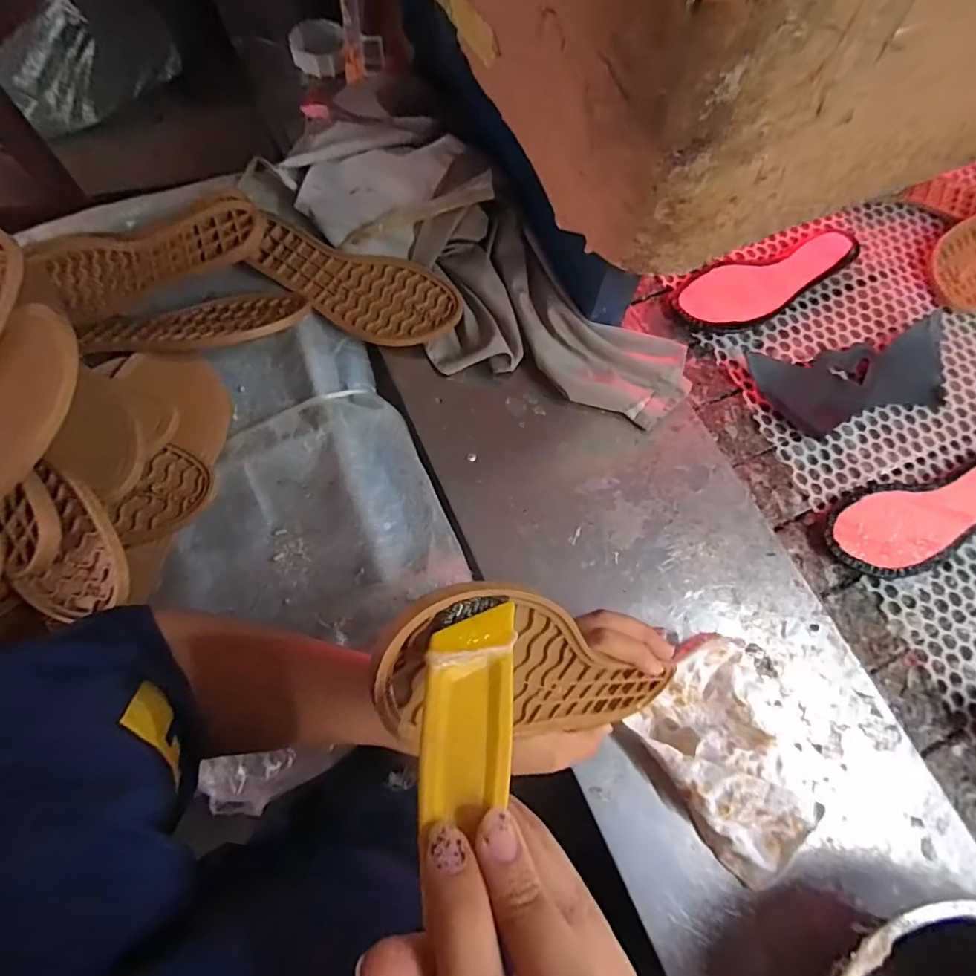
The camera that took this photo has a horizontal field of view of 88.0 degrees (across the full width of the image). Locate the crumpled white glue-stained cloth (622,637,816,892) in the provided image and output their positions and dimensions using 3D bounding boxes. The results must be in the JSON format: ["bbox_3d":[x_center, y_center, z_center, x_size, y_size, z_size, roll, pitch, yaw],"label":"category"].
[{"bbox_3d":[0.169,0.179,0.347,0.101,0.051,0.131,-34,75,-11],"label":"crumpled white glue-stained cloth"}]

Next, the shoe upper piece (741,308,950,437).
[{"bbox_3d":[0.370,-0.109,0.498,0.205,0.012,0.095,-11,72,-4],"label":"shoe upper piece"}]

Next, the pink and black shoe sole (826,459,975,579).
[{"bbox_3d":[0.404,0.020,0.453,0.221,0.018,0.077,-19,73,-7],"label":"pink and black shoe sole"}]

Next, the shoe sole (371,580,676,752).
[{"bbox_3d":[0.035,0.104,0.269,0.026,0.239,0.069,7,70,42],"label":"shoe sole"}]

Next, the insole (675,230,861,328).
[{"bbox_3d":[0.301,-0.219,0.534,0.215,0.010,0.077,-18,73,-6],"label":"insole"}]

